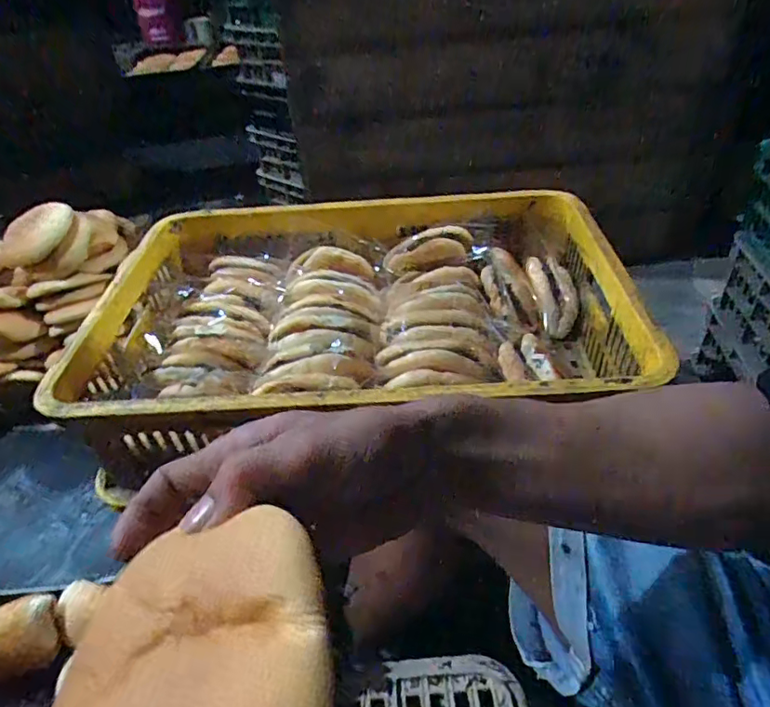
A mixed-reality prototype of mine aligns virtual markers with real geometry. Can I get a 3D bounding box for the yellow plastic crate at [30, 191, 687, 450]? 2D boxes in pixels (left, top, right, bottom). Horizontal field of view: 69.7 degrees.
[{"bbox_3d":[-0.036,-0.050,0.699,0.626,0.129,0.420,-2,39,3],"label":"yellow plastic crate"}]

